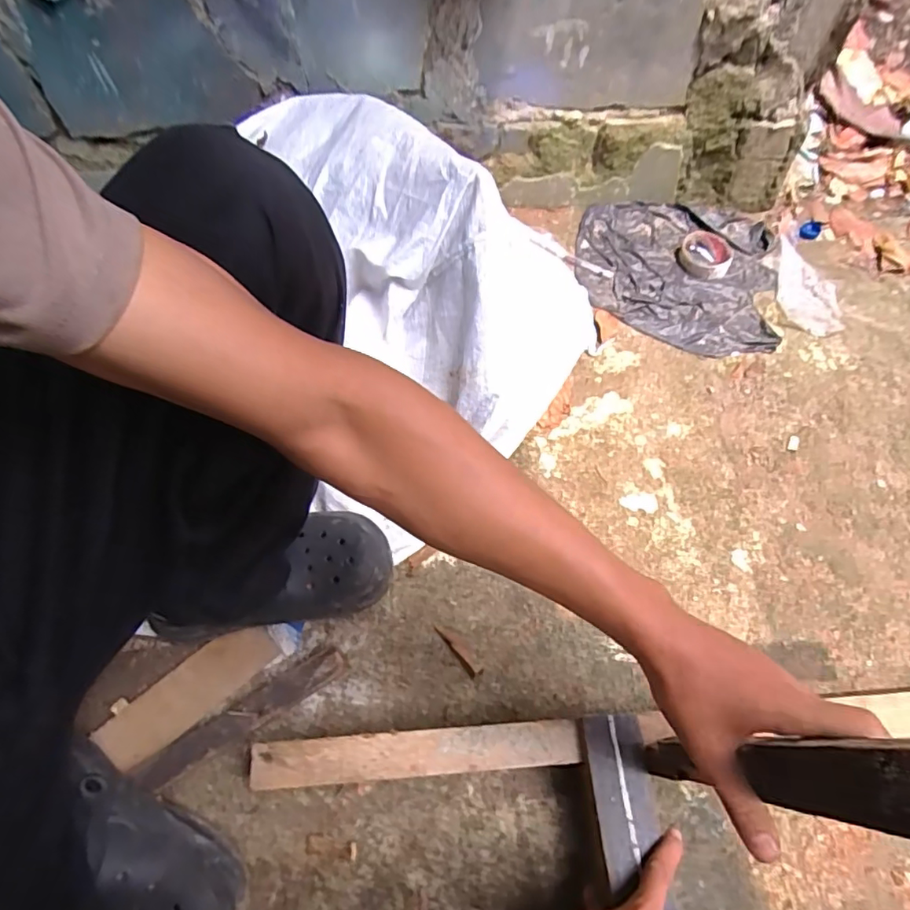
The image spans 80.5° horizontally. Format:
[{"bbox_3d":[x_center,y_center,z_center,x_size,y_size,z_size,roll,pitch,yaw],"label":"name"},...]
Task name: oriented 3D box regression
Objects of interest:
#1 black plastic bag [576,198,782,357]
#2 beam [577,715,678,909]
[{"bbox_3d":[0.371,-0.317,0.908,0.321,0.033,0.345,10,61,7],"label":"black plastic bag"},{"bbox_3d":[0.156,0.381,0.432,0.057,0.021,0.307,-3,59,-1],"label":"beam"}]

